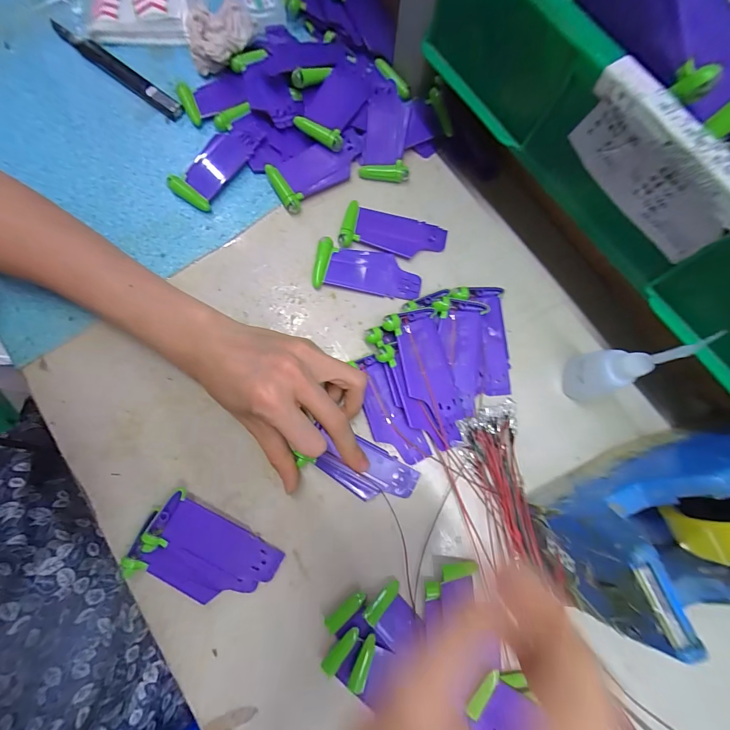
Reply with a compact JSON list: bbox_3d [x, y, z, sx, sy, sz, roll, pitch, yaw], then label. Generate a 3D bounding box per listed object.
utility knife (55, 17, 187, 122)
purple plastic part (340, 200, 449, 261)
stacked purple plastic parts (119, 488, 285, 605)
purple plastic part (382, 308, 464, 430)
[{"bbox_3d":[-0.234,-0.278,0.315,0.171,0.009,0.015,37,79,6],"label":"utility knife"},{"bbox_3d":[0.025,-0.114,0.287,0.089,0.008,0.040,12,78,1],"label":"purple plastic part"},{"bbox_3d":[-0.111,0.134,0.230,0.091,0.015,0.056,30,79,4],"label":"stacked purple plastic parts"},{"bbox_3d":[0.046,0.002,0.254,0.037,0.004,0.090,-15,82,-12],"label":"purple plastic part"}]

